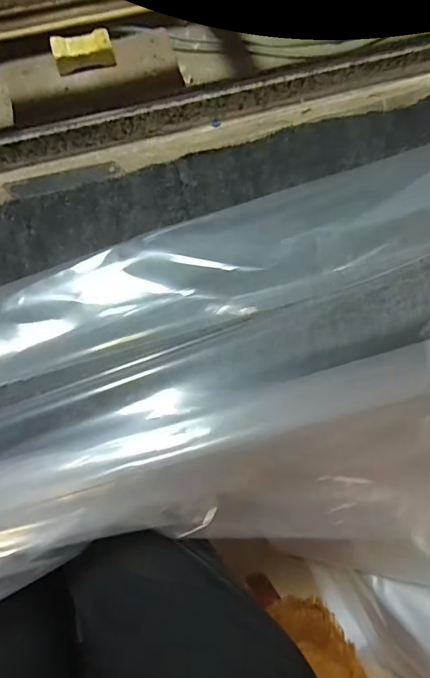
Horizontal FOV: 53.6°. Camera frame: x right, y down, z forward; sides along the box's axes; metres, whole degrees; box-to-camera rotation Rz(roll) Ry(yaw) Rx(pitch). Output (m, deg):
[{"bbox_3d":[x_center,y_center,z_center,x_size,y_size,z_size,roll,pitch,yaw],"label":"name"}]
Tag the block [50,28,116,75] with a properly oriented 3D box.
[{"bbox_3d":[-0.111,-0.242,0.359,0.048,0.019,0.019,-15,72,-6],"label":"block"}]

